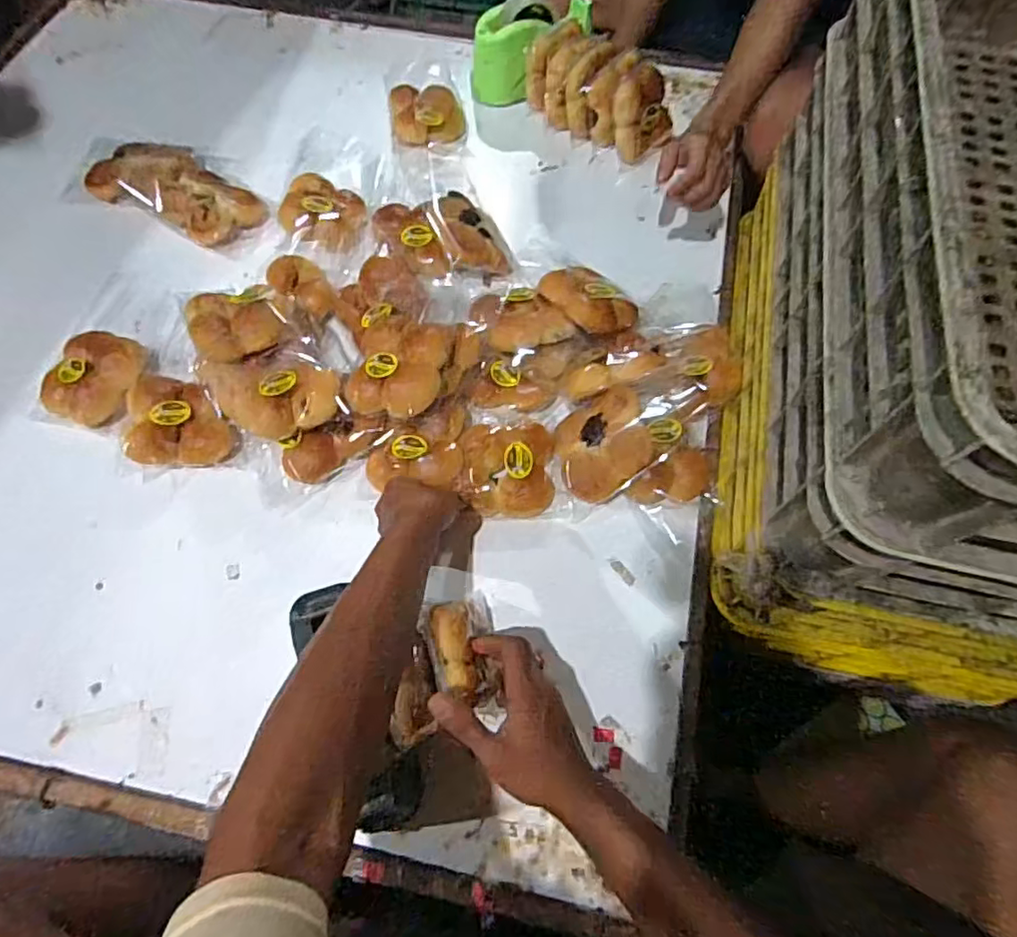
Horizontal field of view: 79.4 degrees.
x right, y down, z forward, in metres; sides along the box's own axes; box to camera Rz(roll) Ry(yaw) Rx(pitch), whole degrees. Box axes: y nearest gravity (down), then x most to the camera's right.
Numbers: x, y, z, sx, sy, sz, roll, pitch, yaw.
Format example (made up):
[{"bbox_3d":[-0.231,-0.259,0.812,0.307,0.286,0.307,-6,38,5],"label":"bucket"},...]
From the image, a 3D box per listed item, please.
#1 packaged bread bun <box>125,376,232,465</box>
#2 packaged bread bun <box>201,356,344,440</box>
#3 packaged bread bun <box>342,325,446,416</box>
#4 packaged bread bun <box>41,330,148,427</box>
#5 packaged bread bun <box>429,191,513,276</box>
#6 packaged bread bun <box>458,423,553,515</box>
[{"bbox_3d":[-0.365,-0.052,0.684,0.109,0.050,0.095,-2,67,-3],"label":"packaged bread bun"},{"bbox_3d":[-0.264,-0.081,0.676,0.152,0.052,0.085,-6,102,-7],"label":"packaged bread bun"},{"bbox_3d":[-0.123,-0.106,0.681,0.100,0.050,0.104,0,66,-1],"label":"packaged bread bun"},{"bbox_3d":[-0.476,-0.106,0.706,0.107,0.038,0.111,1,67,-2],"label":"packaged bread bun"},{"bbox_3d":[-0.050,-0.310,0.781,0.079,0.043,0.136,-17,67,-9],"label":"packaged bread bun"},{"bbox_3d":[-0.001,0.002,0.694,0.105,0.042,0.101,1,67,-2],"label":"packaged bread bun"}]

